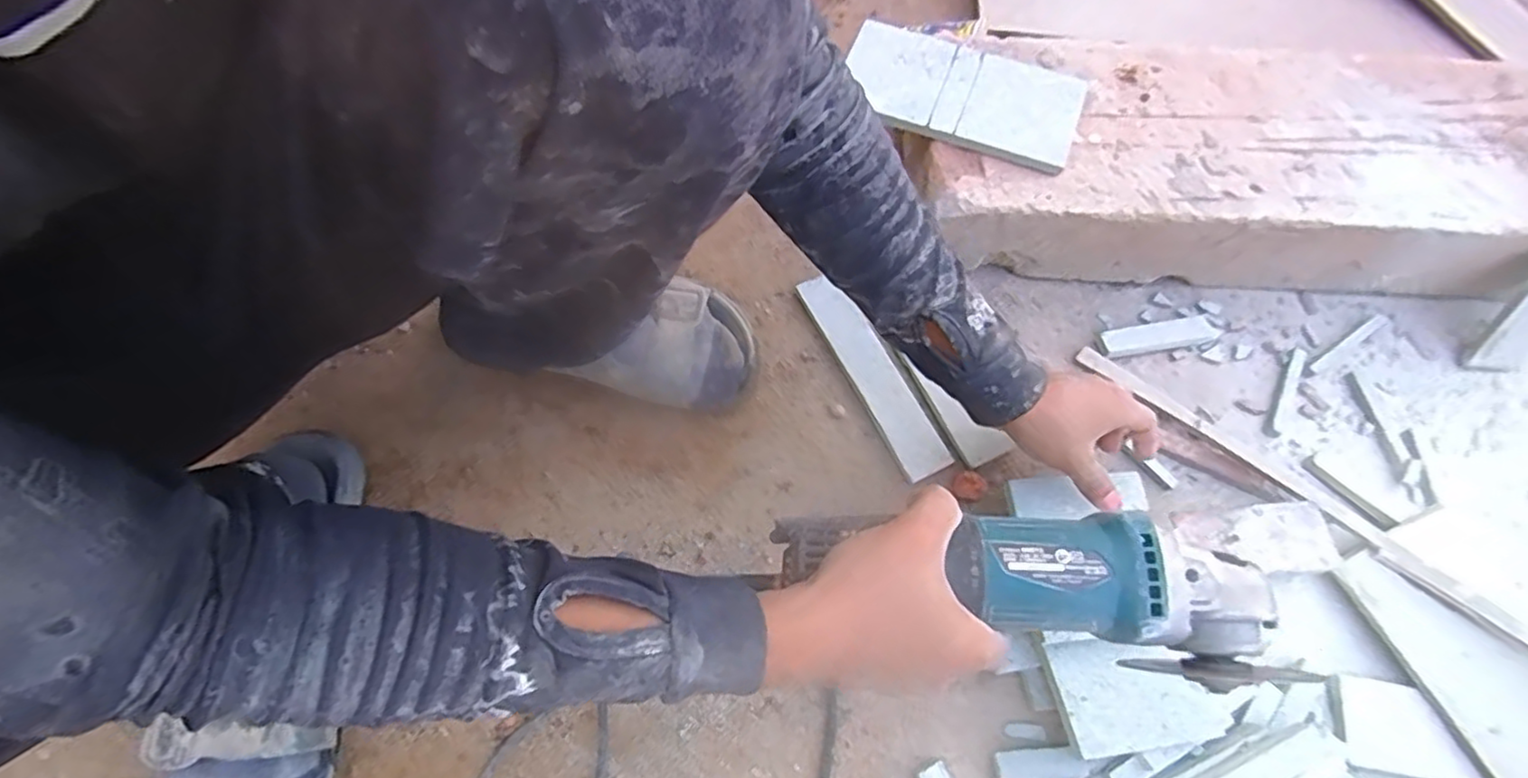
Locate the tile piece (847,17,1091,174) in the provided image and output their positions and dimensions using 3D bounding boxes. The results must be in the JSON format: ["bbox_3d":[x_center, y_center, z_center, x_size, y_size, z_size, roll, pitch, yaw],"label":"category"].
[{"bbox_3d":[0.166,-0.252,0.559,0.193,0.015,0.108,18,67,4],"label":"tile piece"}]

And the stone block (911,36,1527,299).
[{"bbox_3d":[0.427,-0.200,0.605,0.547,0.108,0.194,2,67,-2],"label":"stone block"}]

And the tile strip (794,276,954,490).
[{"bbox_3d":[0.093,-0.015,0.563,0.044,0.013,0.196,-24,73,-14],"label":"tile strip"}]

